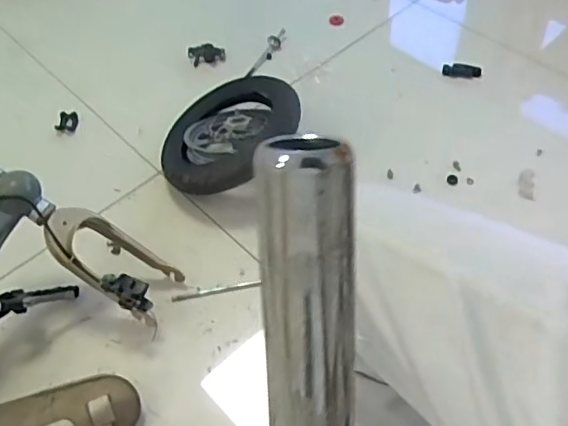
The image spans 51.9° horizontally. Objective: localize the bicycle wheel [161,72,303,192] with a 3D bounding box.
[{"bbox_3d":[-0.103,-0.146,1.116,0.286,0.055,0.268,-15,46,16],"label":"bicycle wheel"}]

